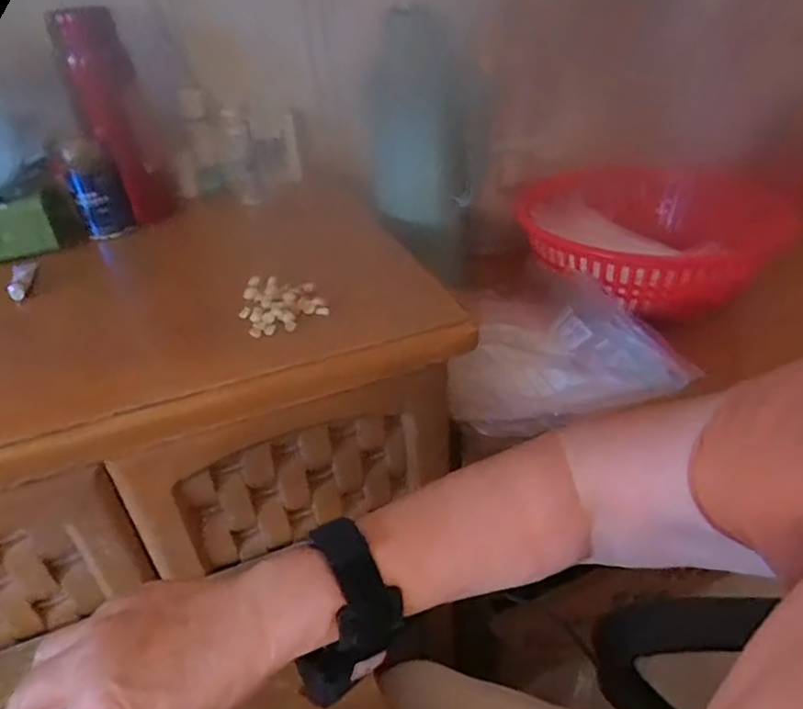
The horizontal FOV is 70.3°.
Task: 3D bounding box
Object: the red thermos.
[{"bbox_3d":[-0.344,-0.281,0.699,0.077,0.235,0.057,-23,39,-25],"label":"red thermos"}]

